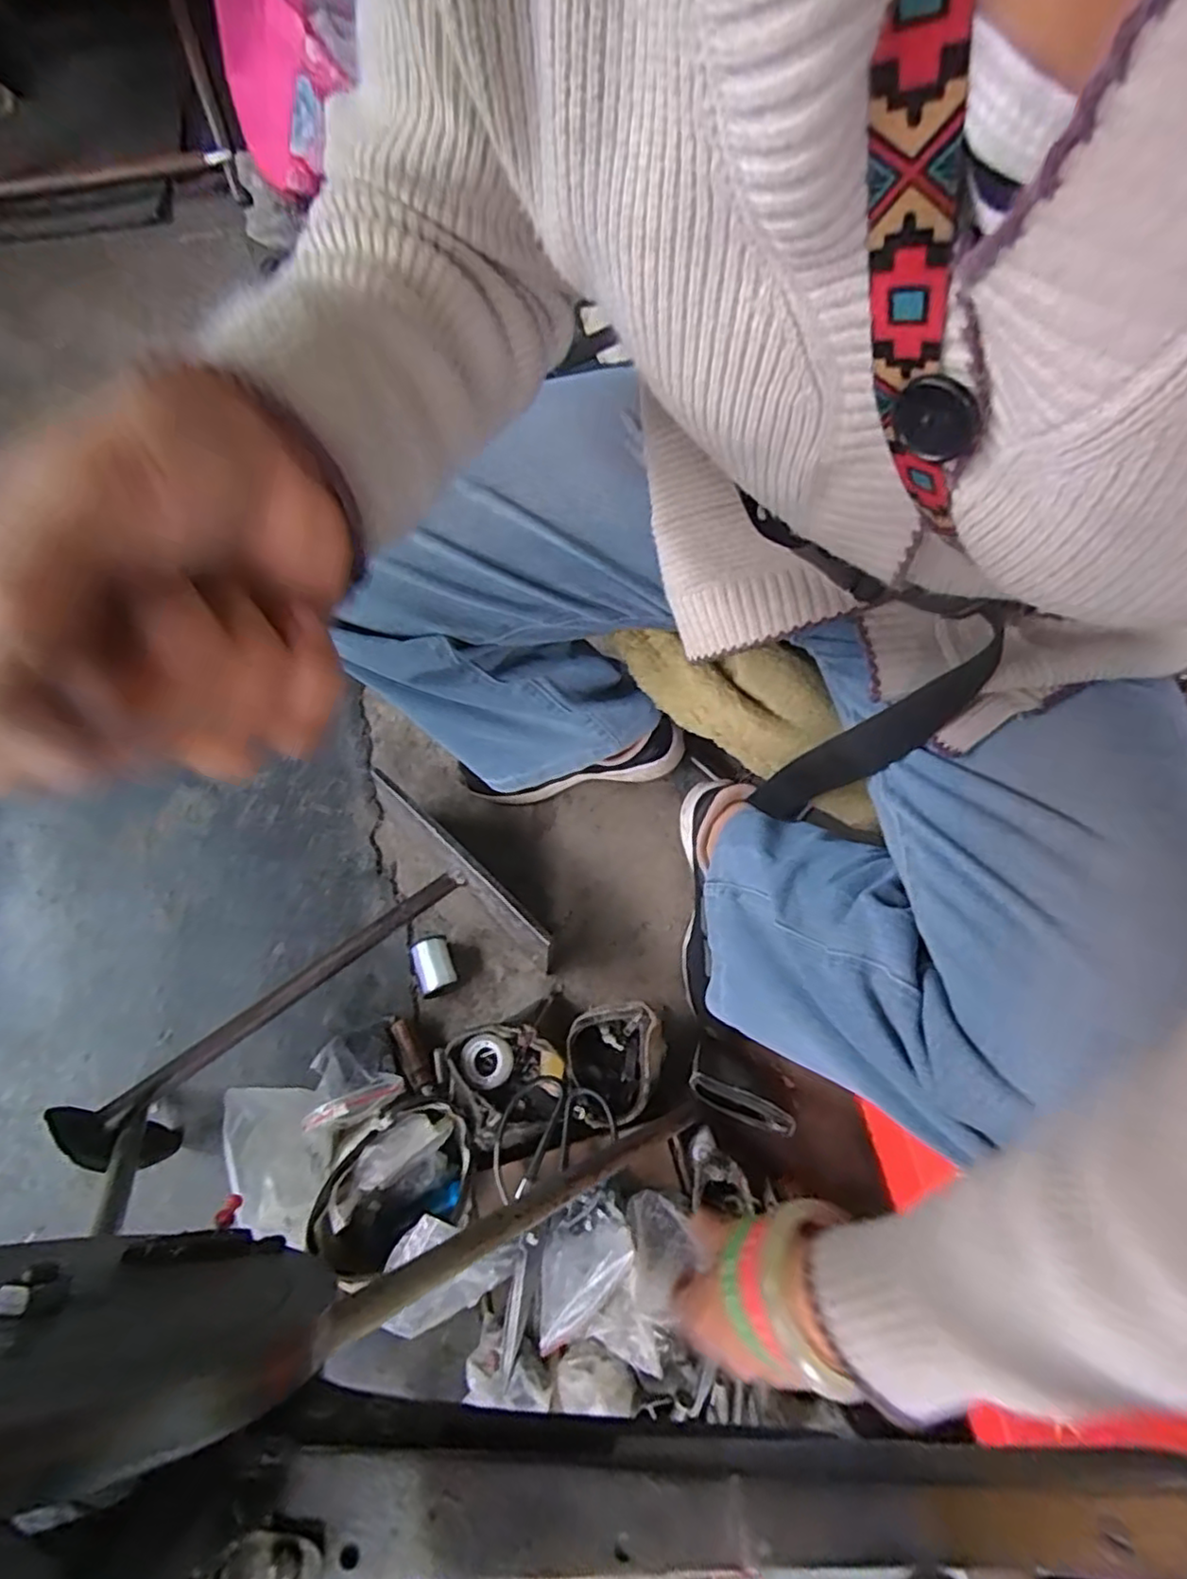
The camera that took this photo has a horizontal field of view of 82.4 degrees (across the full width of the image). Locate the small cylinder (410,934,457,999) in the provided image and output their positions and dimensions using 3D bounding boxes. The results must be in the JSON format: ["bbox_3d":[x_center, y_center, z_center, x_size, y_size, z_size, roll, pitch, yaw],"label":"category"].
[{"bbox_3d":[-0.159,0.178,0.676,0.039,0.031,0.058,-19,67,-7],"label":"small cylinder"}]

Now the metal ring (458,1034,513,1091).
[{"bbox_3d":[-0.093,0.234,0.583,0.046,0.012,0.045,0,66,0],"label":"metal ring"}]

